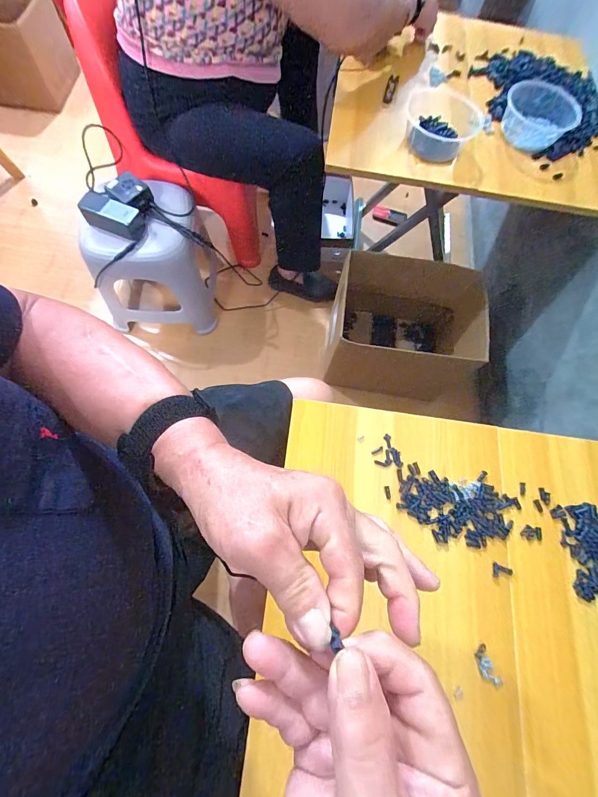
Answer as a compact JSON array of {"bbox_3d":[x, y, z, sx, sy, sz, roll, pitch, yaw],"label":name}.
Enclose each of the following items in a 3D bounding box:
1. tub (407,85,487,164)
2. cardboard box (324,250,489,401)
[{"bbox_3d":[0.290,-0.567,0.694,0.152,0.054,0.165,17,72,2],"label":"tub"},{"bbox_3d":[0.297,-0.189,0.993,0.399,0.288,0.304,10,72,0],"label":"cardboard box"}]

